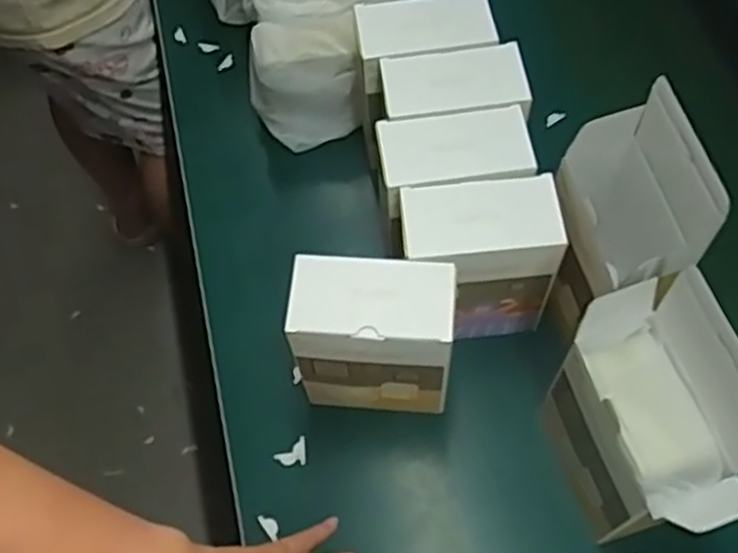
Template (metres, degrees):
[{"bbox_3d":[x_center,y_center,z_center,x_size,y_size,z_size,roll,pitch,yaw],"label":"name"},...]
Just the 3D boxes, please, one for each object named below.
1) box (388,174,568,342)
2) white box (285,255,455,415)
[{"bbox_3d":[0.089,-0.010,0.646,0.125,0.154,0.073,-5,63,-1],"label":"box"},{"bbox_3d":[0.005,0.052,0.623,0.123,0.156,0.067,4,63,4],"label":"white box"}]

